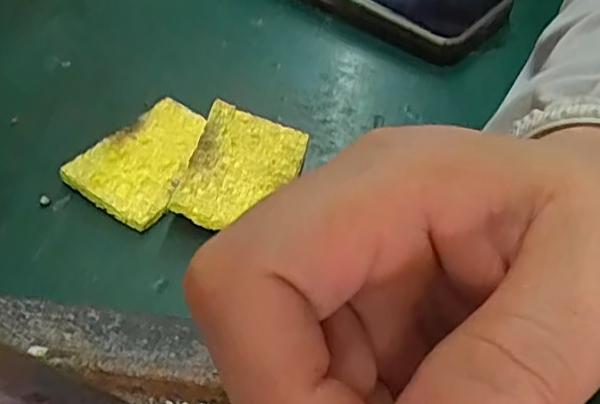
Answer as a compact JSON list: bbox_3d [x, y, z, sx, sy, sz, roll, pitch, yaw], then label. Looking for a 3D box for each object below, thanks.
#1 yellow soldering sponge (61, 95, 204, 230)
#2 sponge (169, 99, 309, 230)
[{"bbox_3d":[-0.053,-0.015,0.232,0.037,0.008,0.054,30,48,20],"label":"yellow soldering sponge"},{"bbox_3d":[-0.020,-0.012,0.226,0.036,0.015,0.052,14,45,4],"label":"sponge"}]

